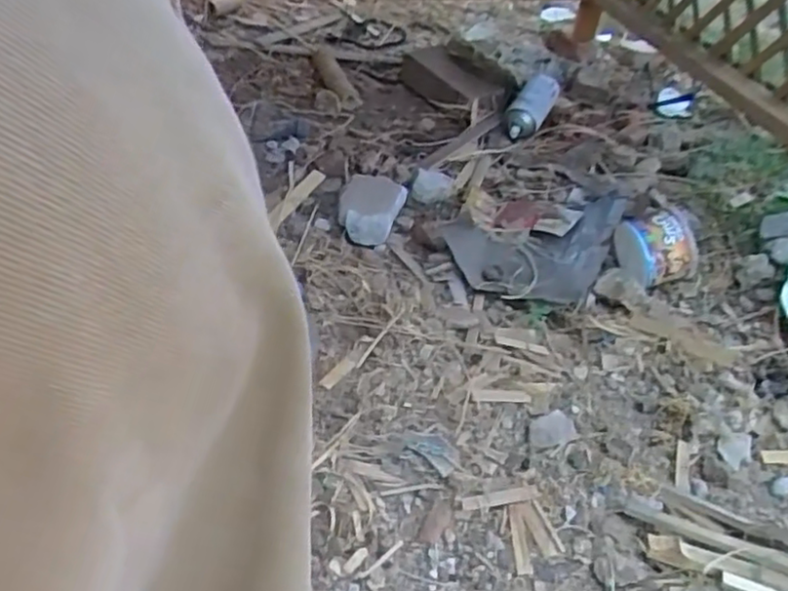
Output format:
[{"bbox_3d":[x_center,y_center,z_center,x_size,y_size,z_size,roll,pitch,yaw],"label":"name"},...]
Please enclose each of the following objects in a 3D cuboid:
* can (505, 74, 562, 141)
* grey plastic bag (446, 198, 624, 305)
[{"bbox_3d":[0.261,-0.361,1.278,0.065,0.066,0.200,21,43,17],"label":"can"},{"bbox_3d":[0.218,-0.061,0.946,0.290,0.045,0.170,-11,43,-19],"label":"grey plastic bag"}]

